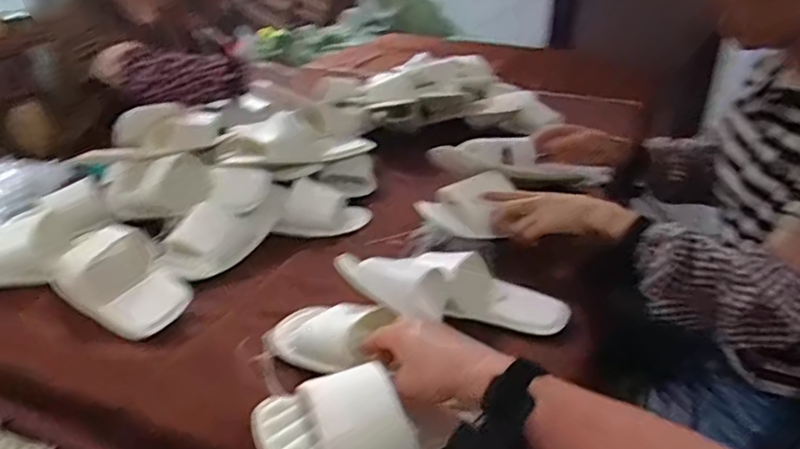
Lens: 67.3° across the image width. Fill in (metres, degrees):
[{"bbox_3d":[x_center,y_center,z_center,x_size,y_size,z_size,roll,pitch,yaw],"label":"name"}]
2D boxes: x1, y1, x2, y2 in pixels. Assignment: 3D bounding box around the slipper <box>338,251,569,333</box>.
[{"bbox_3d":[0.064,0.079,0.705,0.272,0.055,0.111,12,25,-16],"label":"slipper"}]

